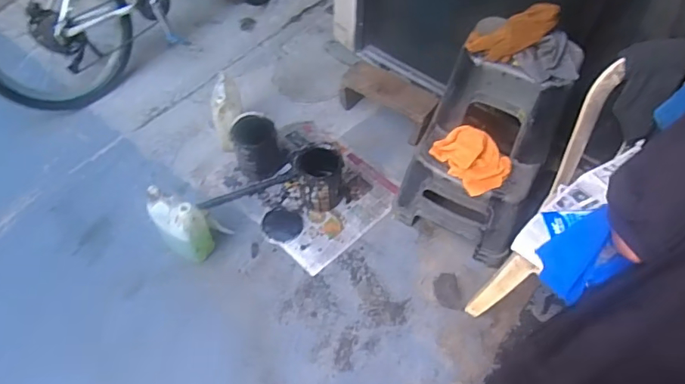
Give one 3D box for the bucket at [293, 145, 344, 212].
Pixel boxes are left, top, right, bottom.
[{"bbox_3d":[-0.086,-0.044,1.809,0.174,0.212,0.159,2,53,-2],"label":"bucket"}]

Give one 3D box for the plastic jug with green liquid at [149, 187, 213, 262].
[{"bbox_3d":[-0.546,0.115,1.624,0.183,0.234,0.114,17,55,11],"label":"plastic jug with green liquid"}]

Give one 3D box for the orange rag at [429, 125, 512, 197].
[{"bbox_3d":[0.407,-0.110,1.557,0.239,0.086,0.167,35,61,22],"label":"orange rag"}]

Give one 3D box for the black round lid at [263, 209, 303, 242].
[{"bbox_3d":[-0.222,0.120,1.808,0.144,0.009,0.129,18,54,10],"label":"black round lid"}]

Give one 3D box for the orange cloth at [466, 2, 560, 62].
[{"bbox_3d":[0.495,-0.463,1.416,0.255,0.051,0.127,-23,51,19],"label":"orange cloth"}]

